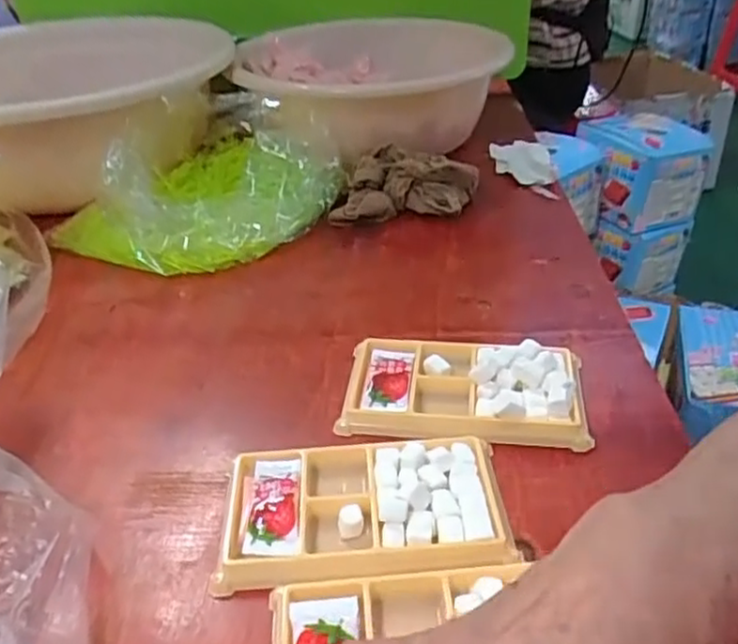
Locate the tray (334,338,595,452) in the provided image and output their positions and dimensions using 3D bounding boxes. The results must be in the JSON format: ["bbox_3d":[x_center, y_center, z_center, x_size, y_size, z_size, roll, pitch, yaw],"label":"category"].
[{"bbox_3d":[0.055,0.035,0.403,0.136,0.023,0.074,3,35,8],"label":"tray"}]

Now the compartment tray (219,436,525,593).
[{"bbox_3d":[-0.002,0.089,0.338,0.132,0.016,0.080,-2,35,1],"label":"compartment tray"}]

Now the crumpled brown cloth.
[{"bbox_3d":[0.032,-0.118,0.603,0.132,0.046,0.057,-6,35,-6],"label":"crumpled brown cloth"}]

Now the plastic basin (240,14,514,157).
[{"bbox_3d":[-0.007,-0.242,0.727,0.246,0.105,0.280,-1,35,2],"label":"plastic basin"}]

